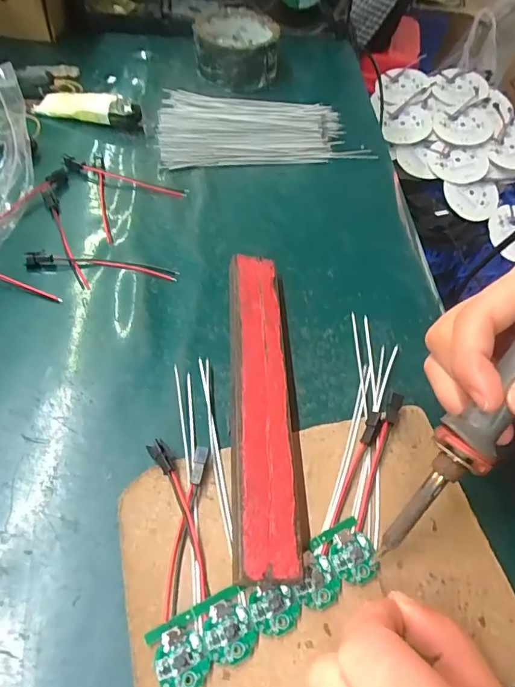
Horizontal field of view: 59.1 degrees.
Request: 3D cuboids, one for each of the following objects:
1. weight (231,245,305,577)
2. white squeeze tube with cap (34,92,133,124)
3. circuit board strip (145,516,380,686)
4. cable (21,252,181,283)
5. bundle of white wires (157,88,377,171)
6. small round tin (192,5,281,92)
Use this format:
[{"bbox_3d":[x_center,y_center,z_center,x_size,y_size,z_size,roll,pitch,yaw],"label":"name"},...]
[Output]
[{"bbox_3d":[0.001,0.027,0.254,0.031,0.022,0.193,0,55,-4],"label":"weight"},{"bbox_3d":[-0.154,-0.209,0.402,0.088,0.024,0.023,12,55,4],"label":"white squeeze tube with cap"},{"bbox_3d":[0.006,0.115,0.204,0.106,0.006,0.027,-21,59,-18],"label":"circuit board strip"},{"bbox_3d":[-0.106,-0.051,0.310,0.101,0.004,0.015,5,55,-1],"label":"cable"},{"bbox_3d":[0.001,-0.201,0.417,0.177,0.019,0.102,-4,56,-7],"label":"bundle of white wires"},{"bbox_3d":[-0.022,-0.307,0.468,0.082,0.044,0.091,-1,55,-5],"label":"small round tin"}]

